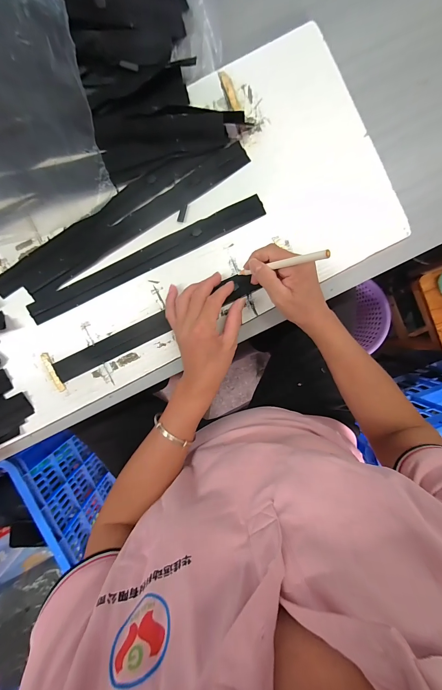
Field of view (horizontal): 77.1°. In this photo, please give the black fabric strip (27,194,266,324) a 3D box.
[{"bbox_3d":[-0.103,-0.120,0.387,0.349,0.011,0.034,-26,96,1],"label":"black fabric strip"}]

